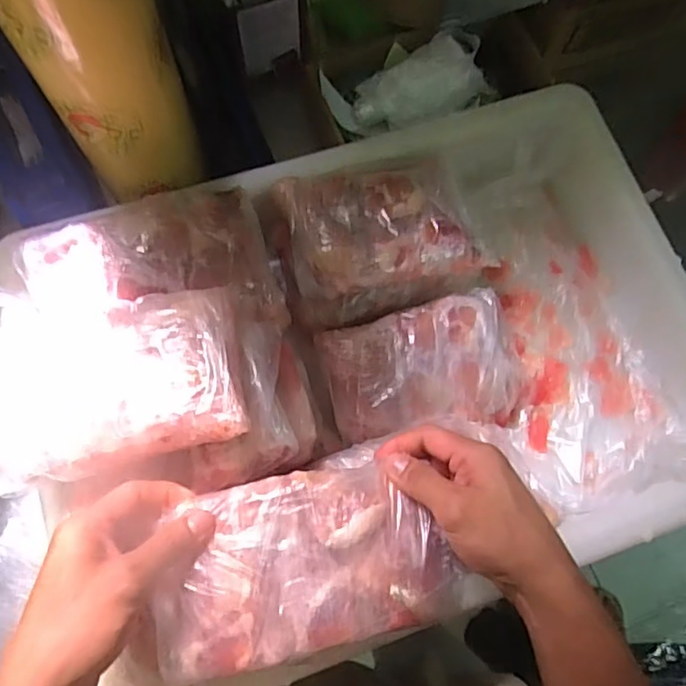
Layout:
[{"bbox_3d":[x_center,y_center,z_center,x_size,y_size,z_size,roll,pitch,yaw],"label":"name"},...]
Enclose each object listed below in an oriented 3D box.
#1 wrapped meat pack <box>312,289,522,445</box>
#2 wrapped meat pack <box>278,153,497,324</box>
[{"bbox_3d":[0.074,0.026,0.537,0.177,0.046,0.117,-13,74,-6],"label":"wrapped meat pack"},{"bbox_3d":[0.035,-0.104,0.533,0.192,0.059,0.133,-18,75,-7],"label":"wrapped meat pack"}]

